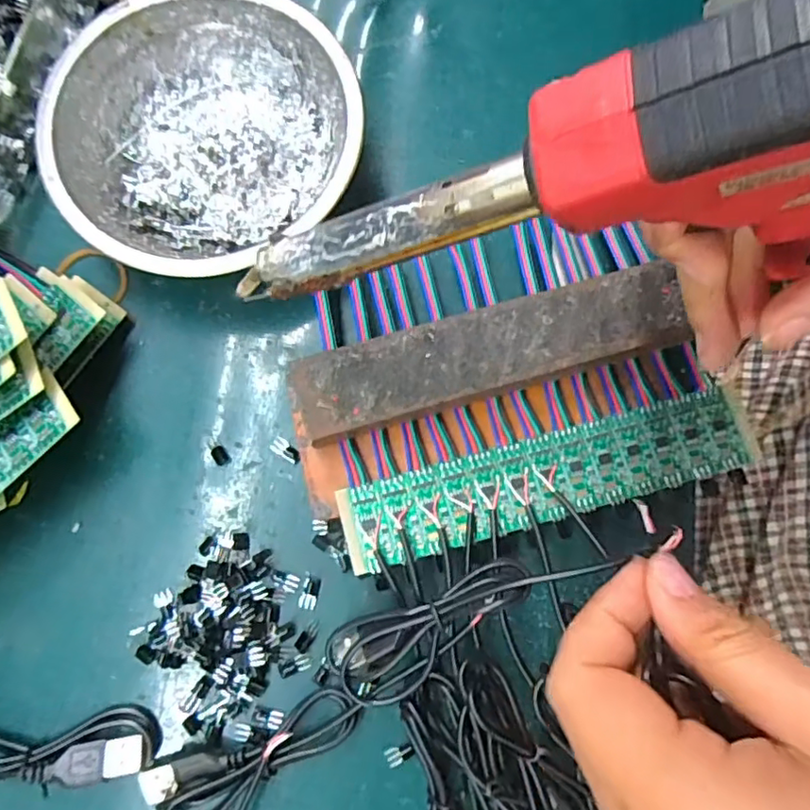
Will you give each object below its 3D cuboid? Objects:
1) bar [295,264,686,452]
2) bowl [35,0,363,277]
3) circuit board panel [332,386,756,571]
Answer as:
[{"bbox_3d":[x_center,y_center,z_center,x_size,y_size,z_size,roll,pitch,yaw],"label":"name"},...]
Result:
[{"bbox_3d":[0.032,-0.019,0.235,0.147,0.021,0.034,-15,80,-4],"label":"bar"},{"bbox_3d":[-0.085,-0.113,0.260,0.124,0.038,0.120,0,79,-1],"label":"bowl"},{"bbox_3d":[0.056,0.028,0.236,0.161,0.004,0.032,-14,80,-3],"label":"circuit board panel"}]

